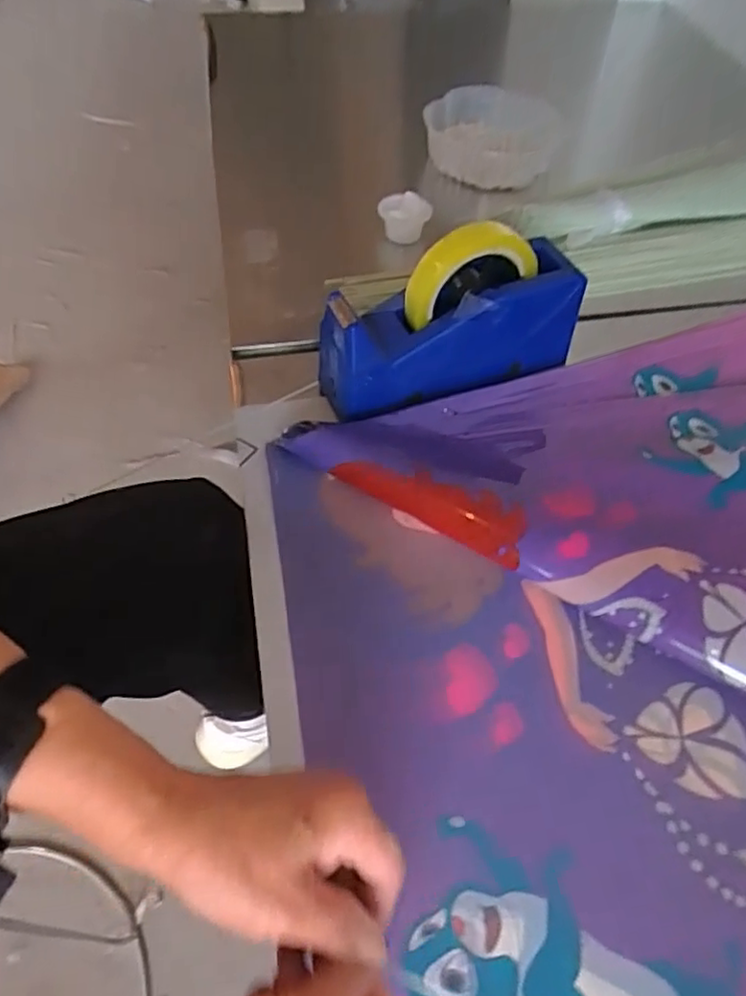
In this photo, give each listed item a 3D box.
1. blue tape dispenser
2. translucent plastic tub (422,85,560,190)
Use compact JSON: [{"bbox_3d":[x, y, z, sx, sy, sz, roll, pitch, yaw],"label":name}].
[{"bbox_3d":[0.063,-0.133,0.500,0.202,0.123,0.073,-15,56,-14],"label":"blue tape dispenser"},{"bbox_3d":[0.136,-0.414,0.750,0.152,0.046,0.130,2,55,0],"label":"translucent plastic tub"}]

